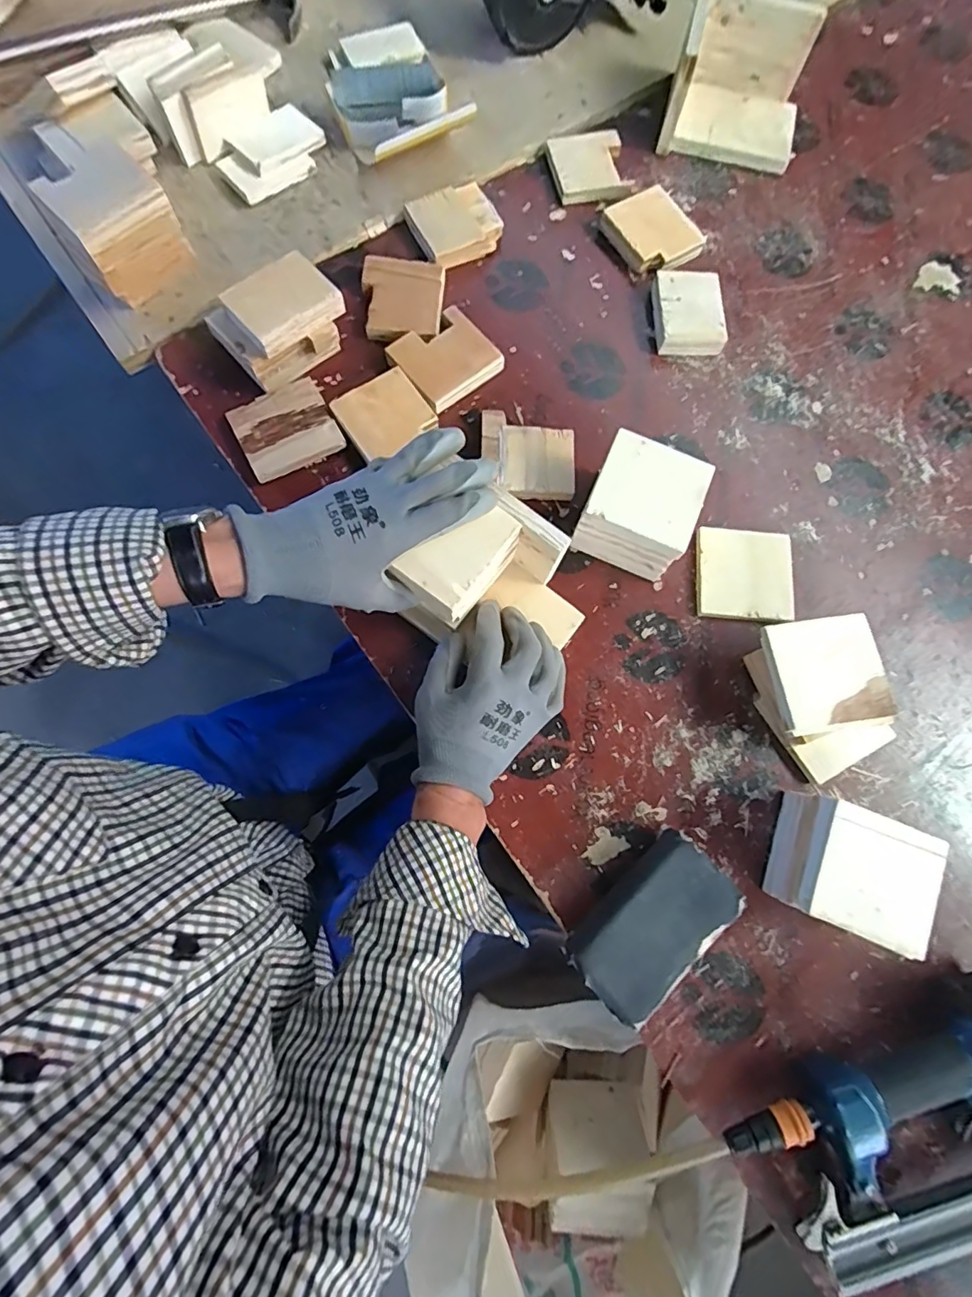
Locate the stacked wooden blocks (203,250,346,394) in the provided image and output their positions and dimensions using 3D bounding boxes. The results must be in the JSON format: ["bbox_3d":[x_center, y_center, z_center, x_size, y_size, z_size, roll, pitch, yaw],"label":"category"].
[{"bbox_3d":[-0.200,-0.313,0.517,0.112,0.061,0.080,-41,81,-10],"label":"stacked wooden blocks"}]

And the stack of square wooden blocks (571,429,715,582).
[{"bbox_3d":[0.139,-0.127,0.492,0.096,0.079,0.092,24,77,4],"label":"stack of square wooden blocks"}]

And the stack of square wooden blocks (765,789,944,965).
[{"bbox_3d":[0.294,0.180,0.439,0.094,0.078,0.090,23,77,4],"label":"stack of square wooden blocks"}]

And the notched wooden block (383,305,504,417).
[{"bbox_3d":[-0.042,-0.295,0.547,0.092,0.021,0.082,-40,81,-10],"label":"notched wooden block"}]

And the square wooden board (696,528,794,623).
[{"bbox_3d":[0.251,-0.071,0.522,0.090,0.010,0.090,4,77,-1],"label":"square wooden board"}]

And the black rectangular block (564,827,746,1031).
[{"bbox_3d":[0.137,0.225,0.436,0.135,0.045,0.075,-41,81,-10],"label":"black rectangular block"}]

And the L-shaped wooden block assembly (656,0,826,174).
[{"bbox_3d":[0.290,-0.647,0.612,0.160,0.089,0.122,9,77,1],"label":"L-shaped wooden block assembly"}]

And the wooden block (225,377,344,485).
[{"bbox_3d":[-0.195,-0.213,0.521,0.090,0.015,0.084,-30,79,-8],"label":"wooden block"}]

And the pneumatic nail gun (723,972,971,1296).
[{"bbox_3d":[0.331,0.377,0.407,0.259,0.060,0.150,-22,78,-7],"label":"pneumatic nail gun"}]

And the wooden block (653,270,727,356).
[{"bbox_3d":[0.216,-0.360,0.574,0.067,0.030,0.088,-2,77,-2],"label":"wooden block"}]

